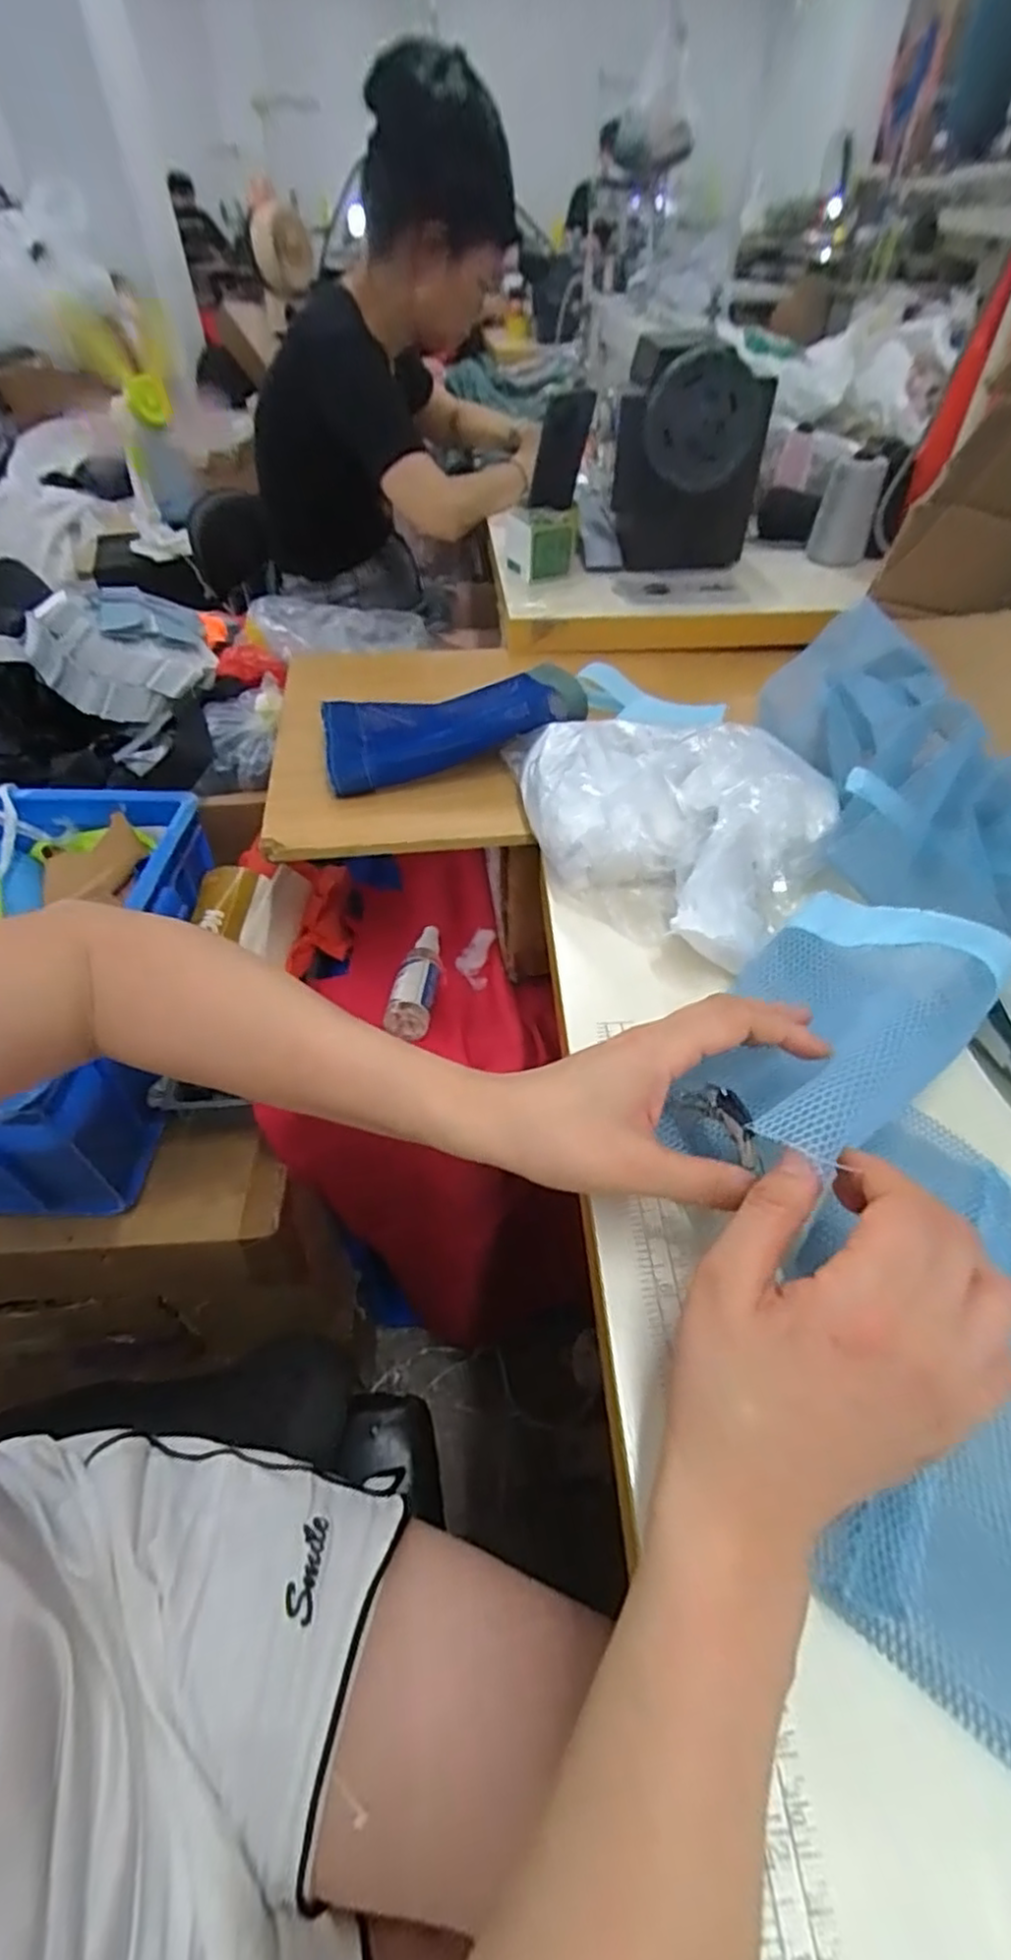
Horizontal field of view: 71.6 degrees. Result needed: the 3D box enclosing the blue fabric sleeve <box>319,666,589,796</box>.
[{"bbox_3d":[-0.051,-0.224,0.604,0.215,0.049,0.120,-14,49,-11],"label":"blue fabric sleeve"}]

